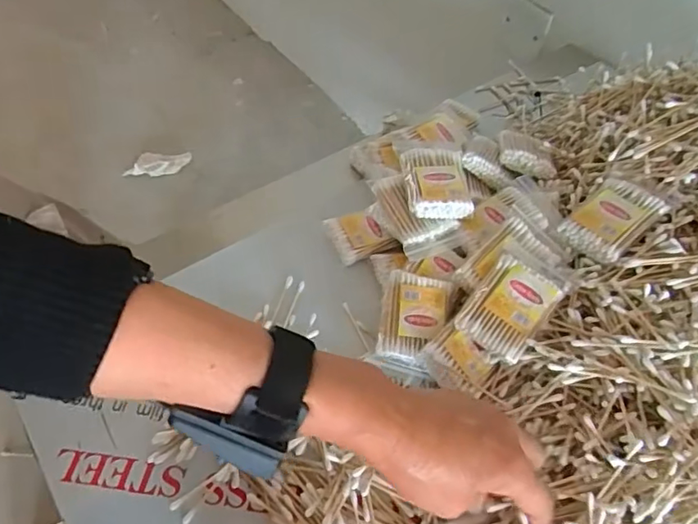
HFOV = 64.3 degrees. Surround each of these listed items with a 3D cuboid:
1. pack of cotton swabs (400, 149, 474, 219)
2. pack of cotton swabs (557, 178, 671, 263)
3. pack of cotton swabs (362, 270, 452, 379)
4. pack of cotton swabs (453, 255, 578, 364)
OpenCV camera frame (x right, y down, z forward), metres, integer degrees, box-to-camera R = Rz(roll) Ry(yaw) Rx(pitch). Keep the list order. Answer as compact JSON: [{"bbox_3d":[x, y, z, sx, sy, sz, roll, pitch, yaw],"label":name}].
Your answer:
[{"bbox_3d":[0.078,-0.072,0.500,0.055,0.016,0.073,-2,53,-4],"label":"pack of cotton swabs"},{"bbox_3d":[0.221,-0.038,0.468,0.076,0.011,0.052,-41,56,-7],"label":"pack of cotton swabs"},{"bbox_3d":[0.053,0.048,0.461,0.055,0.012,0.080,16,76,0],"label":"pack of cotton swabs"},{"bbox_3d":[0.131,0.033,0.446,0.056,0.016,0.082,38,88,17],"label":"pack of cotton swabs"}]

